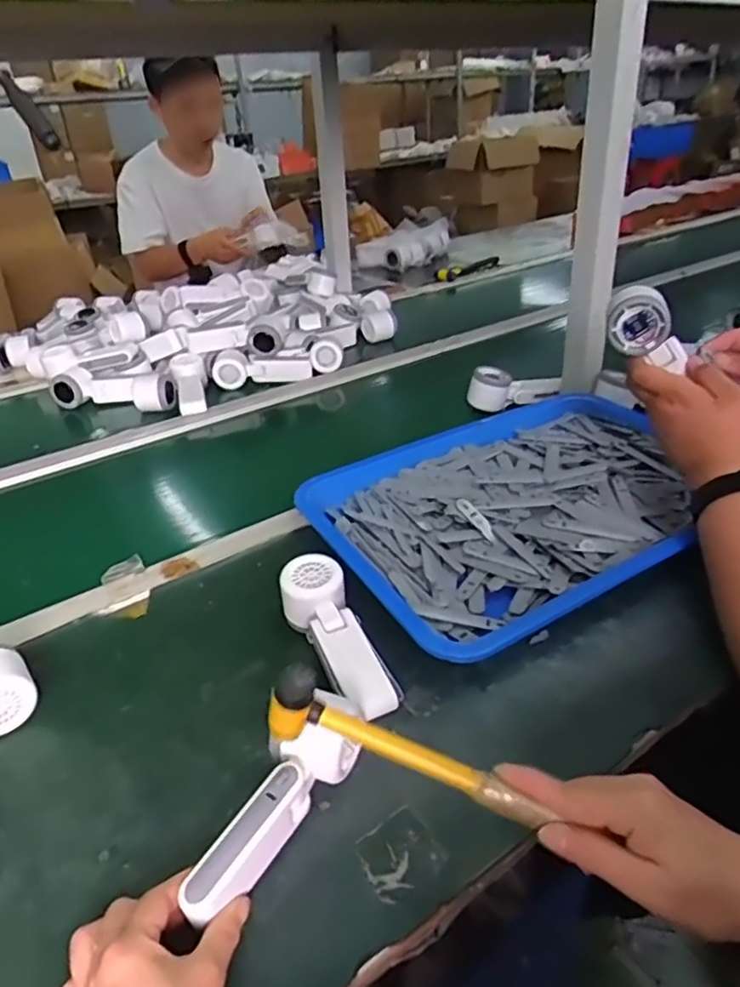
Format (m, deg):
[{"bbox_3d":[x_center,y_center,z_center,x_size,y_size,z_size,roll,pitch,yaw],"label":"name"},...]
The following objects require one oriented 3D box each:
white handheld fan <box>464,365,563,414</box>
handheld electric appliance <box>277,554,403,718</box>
[{"bbox_3d":[0.219,-0.159,0.971,0.136,0.063,0.046,-3,32,2],"label":"white handheld fan"},{"bbox_3d":[-0.027,0.123,0.560,0.053,0.046,0.163,-19,47,-22],"label":"handheld electric appliance"}]

